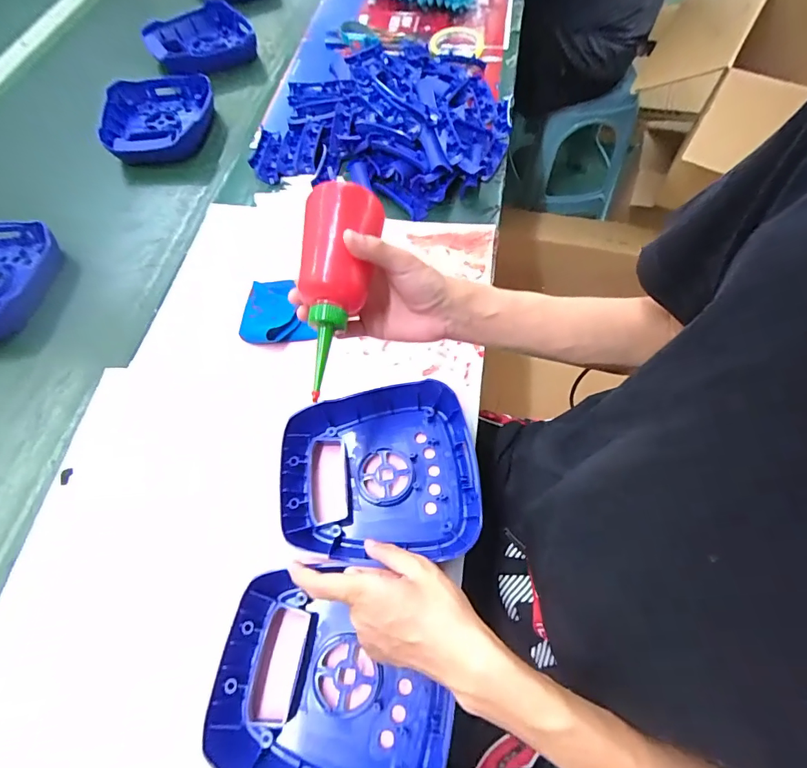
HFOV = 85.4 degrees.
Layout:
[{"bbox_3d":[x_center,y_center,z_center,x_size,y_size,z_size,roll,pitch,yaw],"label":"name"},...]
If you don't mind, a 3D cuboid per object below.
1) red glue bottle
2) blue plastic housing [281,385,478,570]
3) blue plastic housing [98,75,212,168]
[{"bbox_3d":[-0.056,-0.076,0.344,0.052,0.046,0.164,8,87,5],"label":"red glue bottle"},{"bbox_3d":[-0.023,0.082,0.420,0.179,0.036,0.159,-5,63,-1],"label":"blue plastic housing"},{"bbox_3d":[-0.387,-0.424,0.694,0.174,0.046,0.190,-15,64,-6],"label":"blue plastic housing"}]

